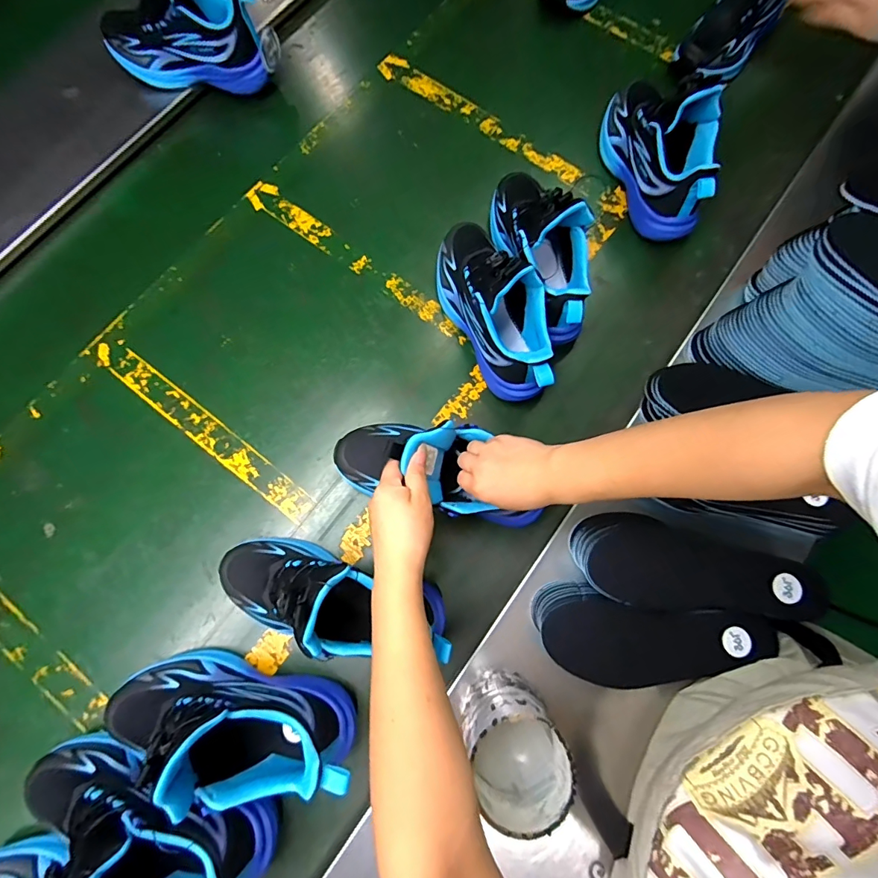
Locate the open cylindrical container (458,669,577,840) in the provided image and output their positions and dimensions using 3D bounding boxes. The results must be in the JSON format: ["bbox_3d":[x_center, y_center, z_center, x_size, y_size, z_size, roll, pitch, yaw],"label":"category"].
[{"bbox_3d":[0.064,0.266,0.384,0.078,0.113,0.082,0,76,0],"label":"open cylindrical container"}]

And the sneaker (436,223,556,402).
[{"bbox_3d":[0.065,-0.158,0.505,0.078,0.127,0.230,-27,78,-5],"label":"sneaker"}]

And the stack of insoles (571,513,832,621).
[{"bbox_3d":[0.252,0.136,0.444,0.219,0.061,0.085,14,77,3],"label":"stack of insoles"}]

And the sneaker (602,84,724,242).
[{"bbox_3d":[0.285,-0.376,0.549,0.070,0.128,0.209,-18,77,-3],"label":"sneaker"}]

